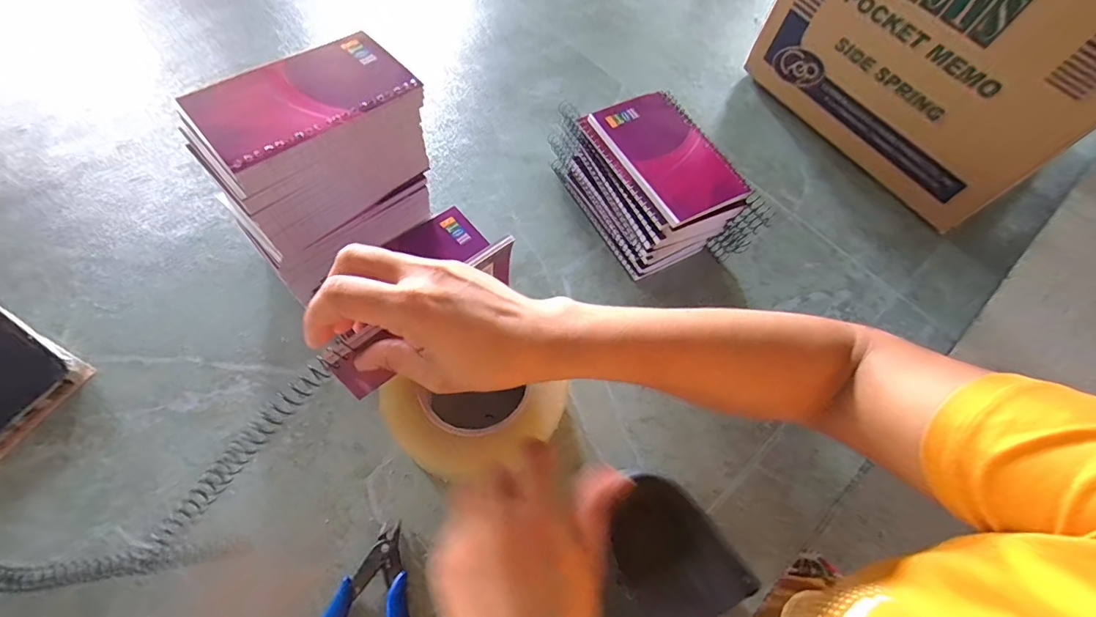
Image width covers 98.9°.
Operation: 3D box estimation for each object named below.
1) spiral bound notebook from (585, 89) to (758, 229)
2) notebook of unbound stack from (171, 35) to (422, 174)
[{"bbox_3d":[0.098,-0.128,0.385,0.079,0.013,0.125,-24,68,-18],"label":"spiral bound notebook"},{"bbox_3d":[-0.160,-0.142,0.307,0.128,0.005,0.081,-36,69,-21],"label":"notebook of unbound stack"}]

